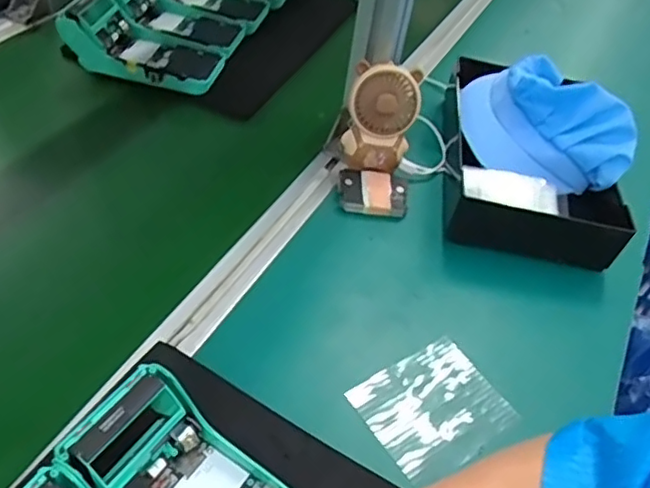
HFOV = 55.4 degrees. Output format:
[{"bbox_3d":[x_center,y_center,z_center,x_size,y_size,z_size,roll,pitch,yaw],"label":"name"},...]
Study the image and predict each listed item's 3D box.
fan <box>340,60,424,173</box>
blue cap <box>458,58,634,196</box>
[{"bbox_3d":[0.055,-0.119,0.611,0.065,0.102,0.056,12,46,7],"label":"fan"},{"bbox_3d":[0.229,-0.127,0.646,0.181,0.084,0.103,24,49,17],"label":"blue cap"}]

